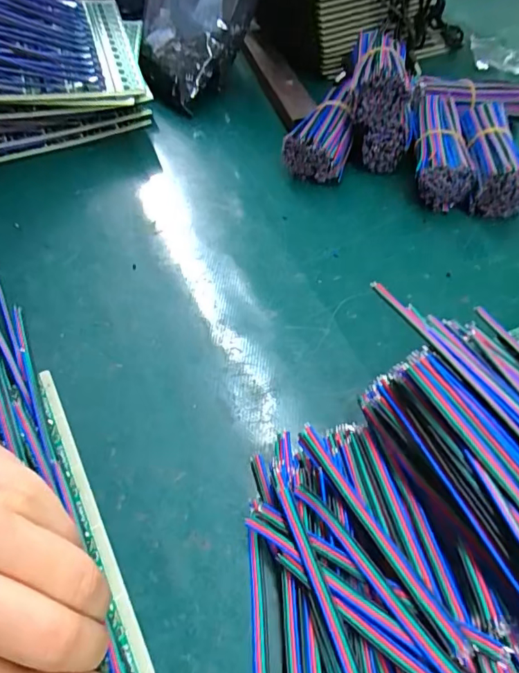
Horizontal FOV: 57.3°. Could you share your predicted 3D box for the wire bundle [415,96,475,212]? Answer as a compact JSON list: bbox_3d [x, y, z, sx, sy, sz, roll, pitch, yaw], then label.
[{"bbox_3d":[0.140,-0.152,0.374,0.045,0.039,0.116,7,51,8],"label":"wire bundle"}]

